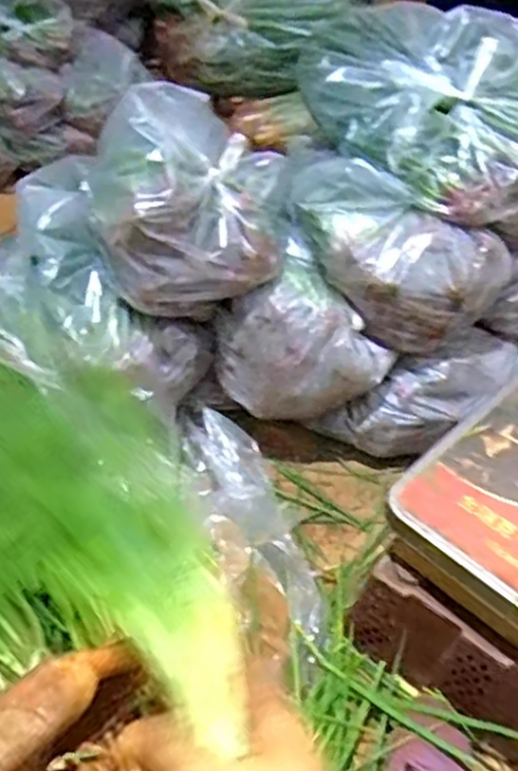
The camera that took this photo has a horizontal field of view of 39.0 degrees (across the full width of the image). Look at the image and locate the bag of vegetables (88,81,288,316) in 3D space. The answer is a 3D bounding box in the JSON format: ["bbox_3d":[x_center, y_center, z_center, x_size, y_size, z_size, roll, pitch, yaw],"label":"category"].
[{"bbox_3d":[-0.091,-0.247,0.954,0.250,0.219,0.207,-8,45,-7],"label":"bag of vegetables"}]

